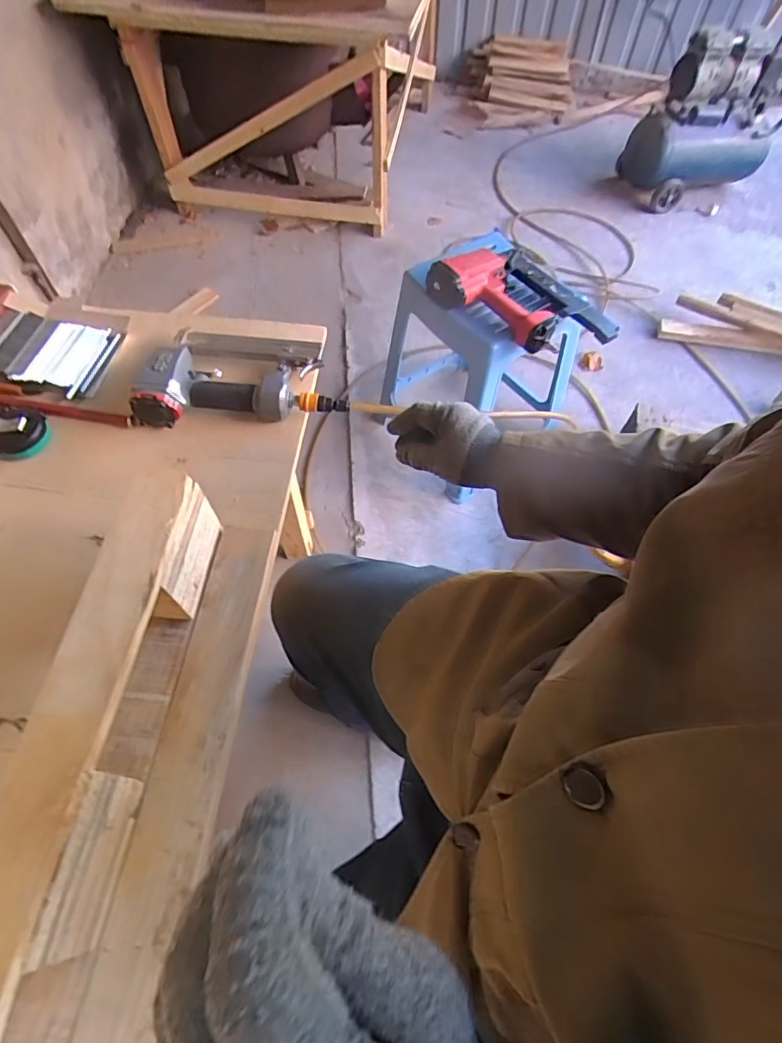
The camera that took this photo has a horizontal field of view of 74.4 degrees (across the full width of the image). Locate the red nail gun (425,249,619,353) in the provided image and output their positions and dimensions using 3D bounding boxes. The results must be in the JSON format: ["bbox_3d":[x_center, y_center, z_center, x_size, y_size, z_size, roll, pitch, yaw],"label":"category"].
[{"bbox_3d":[0.264,-0.441,0.999,0.359,0.071,0.175,31,65,17],"label":"red nail gun"}]

